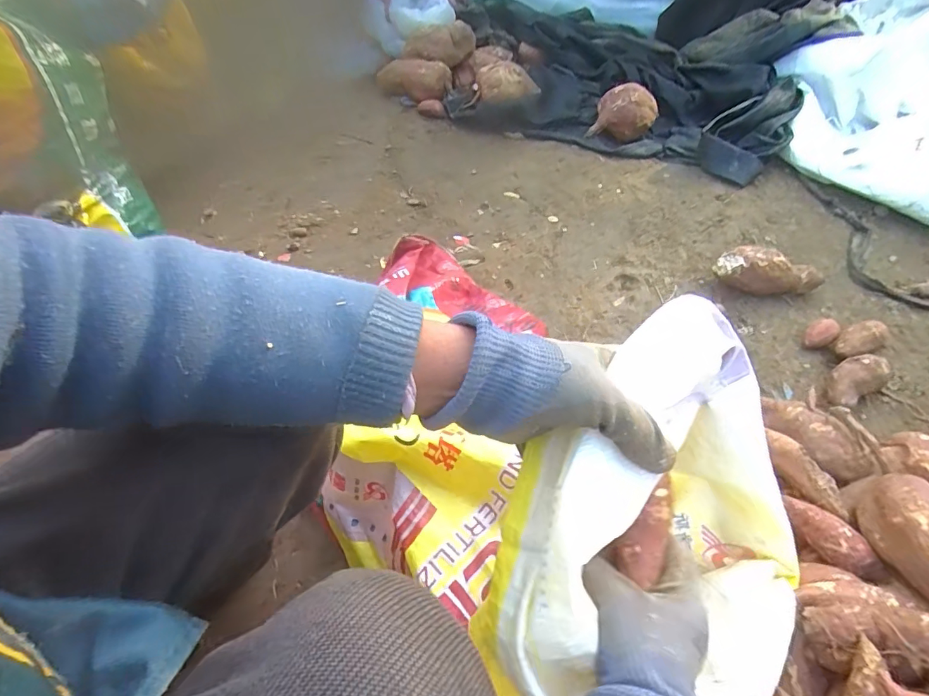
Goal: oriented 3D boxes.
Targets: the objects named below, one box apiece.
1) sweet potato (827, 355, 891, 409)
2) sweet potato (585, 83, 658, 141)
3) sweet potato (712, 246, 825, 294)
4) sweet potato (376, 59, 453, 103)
[{"bbox_3d":[0.655,0.058,0.806,0.115,0.068,0.064,-20,53,-18],"label":"sweet potato"},{"bbox_3d":[0.466,-0.681,1.385,0.171,0.138,0.141,17,52,13],"label":"sweet potato"},{"bbox_3d":[0.622,-0.155,0.982,0.222,0.085,0.086,-7,50,-8],"label":"sweet potato"},{"bbox_3d":[-0.145,-0.790,1.400,0.208,0.110,0.074,8,50,5],"label":"sweet potato"}]

